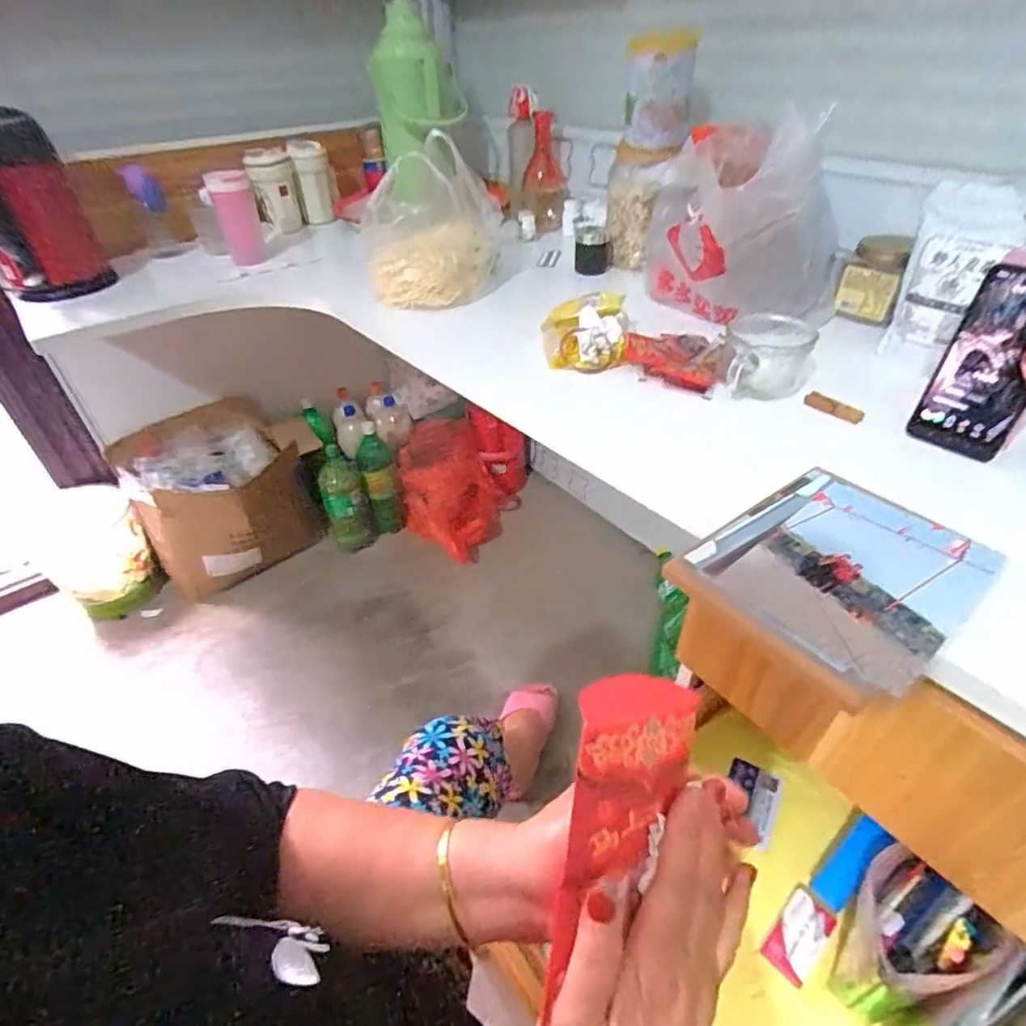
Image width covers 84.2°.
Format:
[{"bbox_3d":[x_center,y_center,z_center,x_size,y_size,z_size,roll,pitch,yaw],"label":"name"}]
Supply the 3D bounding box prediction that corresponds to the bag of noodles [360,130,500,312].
[{"bbox_3d":[-0.115,-0.442,0.885,0.228,0.197,0.128,-9,41,-8],"label":"bag of noodles"}]

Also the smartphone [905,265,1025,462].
[{"bbox_3d":[0.438,-0.132,0.521,0.010,0.163,0.075,-22,43,-36],"label":"smartphone"}]

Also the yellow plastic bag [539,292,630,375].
[{"bbox_3d":[0.094,-0.239,0.747,0.112,0.060,0.111,2,40,6],"label":"yellow plastic bag"}]

